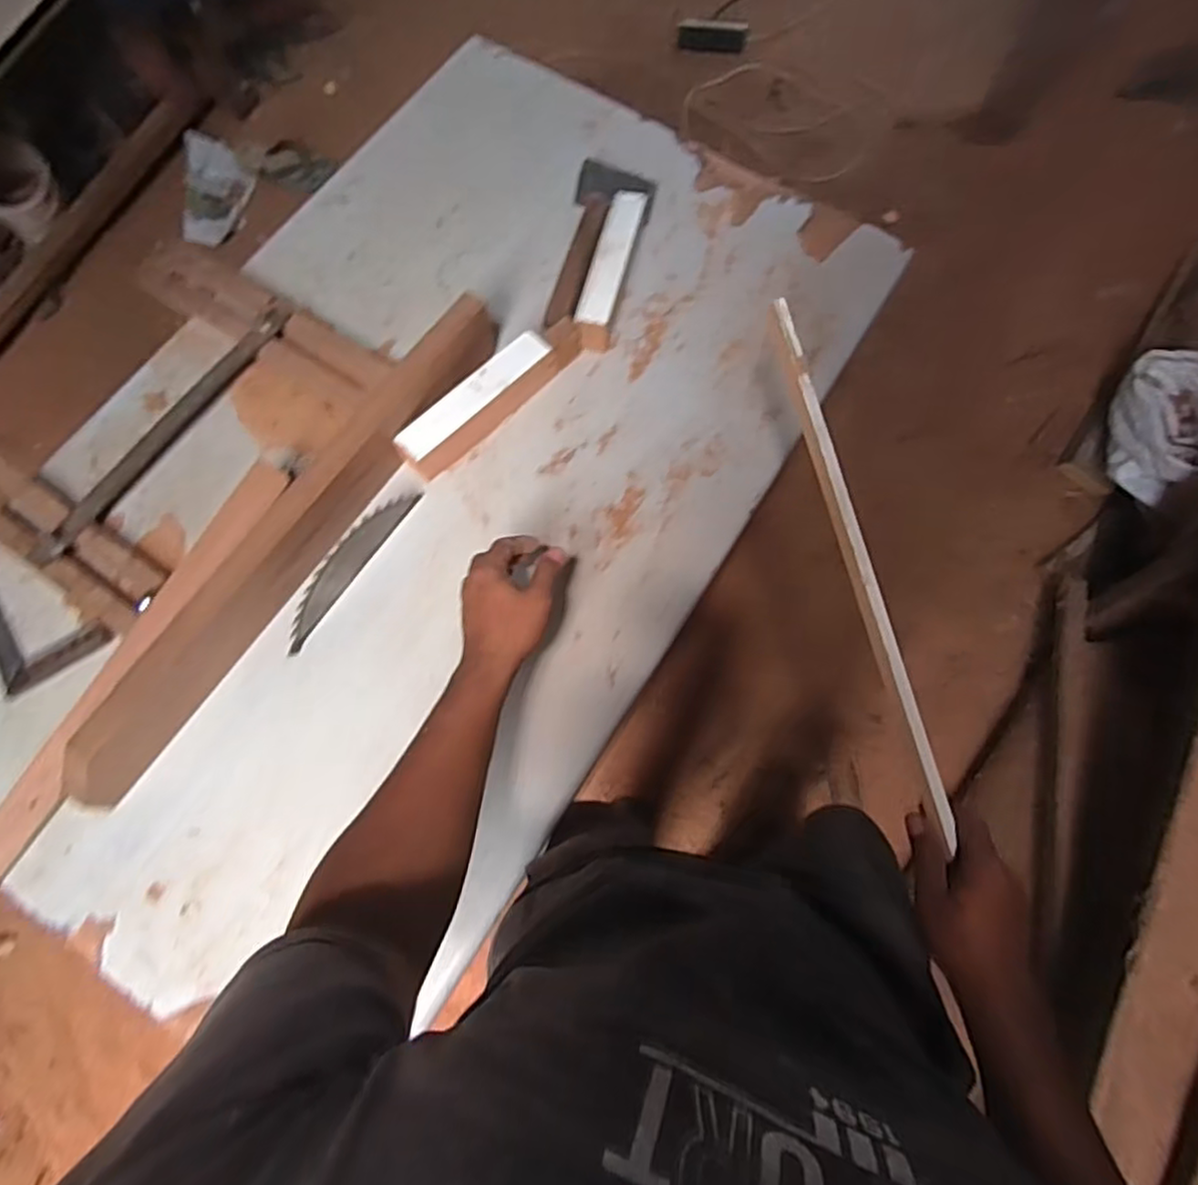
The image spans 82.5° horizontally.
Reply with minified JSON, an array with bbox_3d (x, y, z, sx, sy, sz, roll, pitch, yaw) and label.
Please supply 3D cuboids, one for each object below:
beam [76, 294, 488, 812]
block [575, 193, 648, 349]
[{"bbox_3d":[-0.321,-0.070,0.740,0.056,0.094,0.637,32,74,9],"label":"beam"},{"bbox_3d":[0.014,-0.411,0.876,0.050,0.061,0.215,14,72,2],"label":"block"}]

